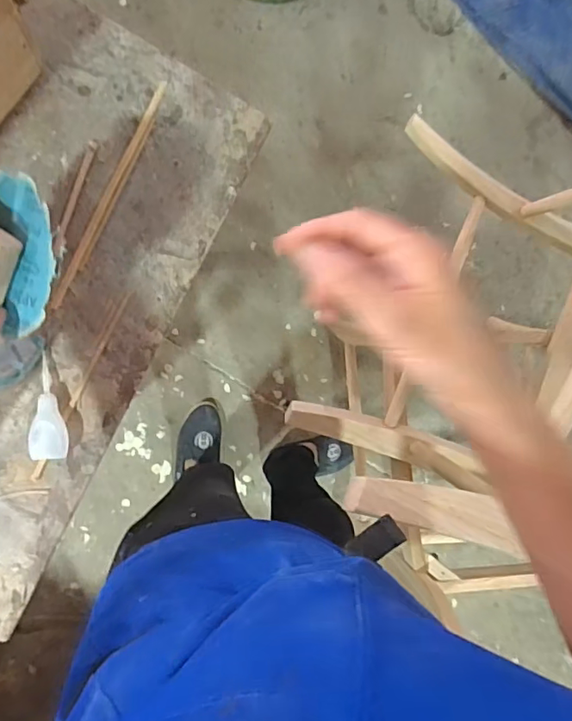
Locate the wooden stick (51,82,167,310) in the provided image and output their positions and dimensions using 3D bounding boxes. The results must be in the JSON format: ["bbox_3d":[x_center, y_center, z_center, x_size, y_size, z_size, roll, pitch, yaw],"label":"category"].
[{"bbox_3d":[-0.168,-0.157,0.497,0.015,0.004,0.232,26,88,-11],"label":"wooden stick"}]

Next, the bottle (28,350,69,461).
[{"bbox_3d":[-0.224,0.046,0.485,0.033,0.015,0.097,-4,93,-10],"label":"bottle"}]

